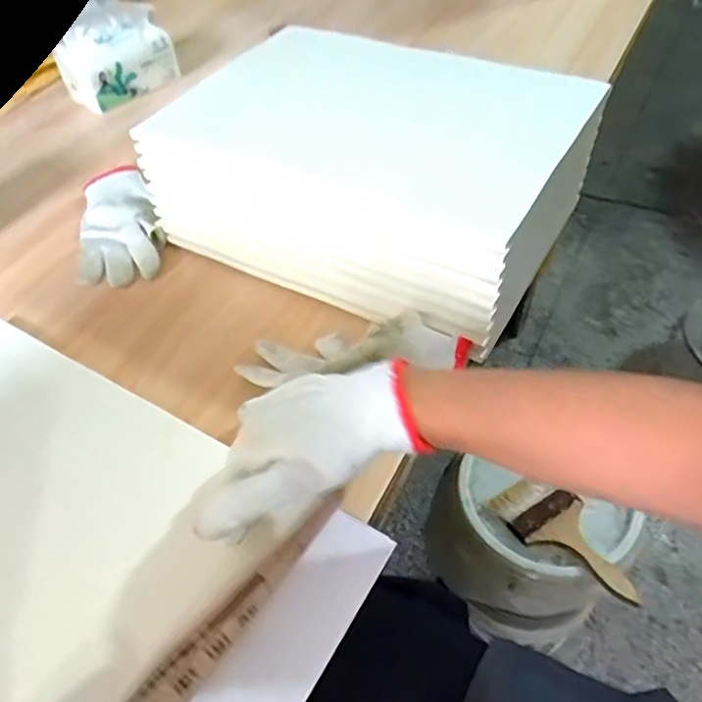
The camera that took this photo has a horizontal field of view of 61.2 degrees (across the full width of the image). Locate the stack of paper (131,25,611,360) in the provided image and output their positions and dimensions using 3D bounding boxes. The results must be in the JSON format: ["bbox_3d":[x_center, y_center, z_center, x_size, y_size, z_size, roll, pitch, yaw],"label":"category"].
[{"bbox_3d":[0.015,-0.185,0.601,0.369,0.148,0.276,23,55,22],"label":"stack of paper"}]

